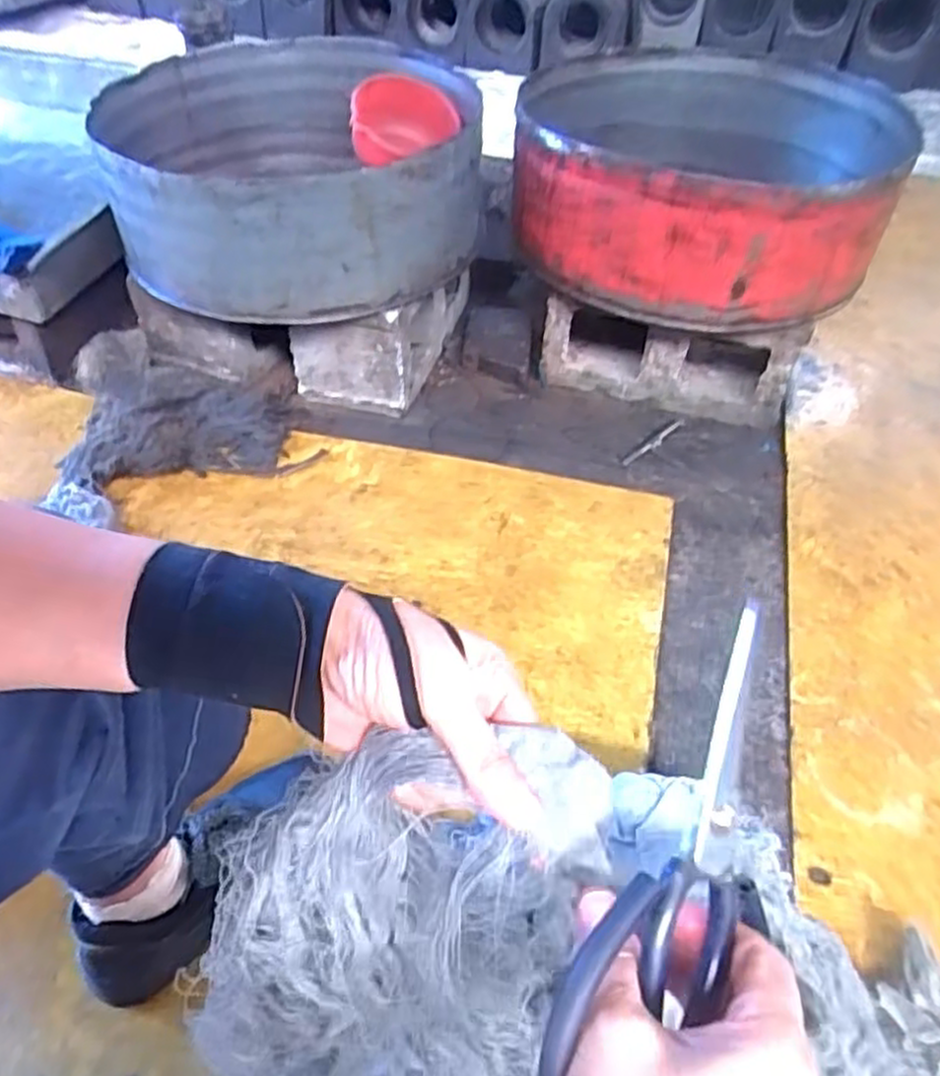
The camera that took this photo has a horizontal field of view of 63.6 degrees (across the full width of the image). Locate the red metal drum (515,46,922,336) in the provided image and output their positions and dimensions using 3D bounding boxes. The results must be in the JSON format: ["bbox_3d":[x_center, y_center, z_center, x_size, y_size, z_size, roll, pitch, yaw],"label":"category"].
[{"bbox_3d":[0.339,-0.540,1.137,0.532,0.193,0.519,16,49,12],"label":"red metal drum"}]

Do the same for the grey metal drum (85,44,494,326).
[{"bbox_3d":[-0.284,-0.578,1.182,0.571,0.192,0.593,-2,48,-4],"label":"grey metal drum"}]

